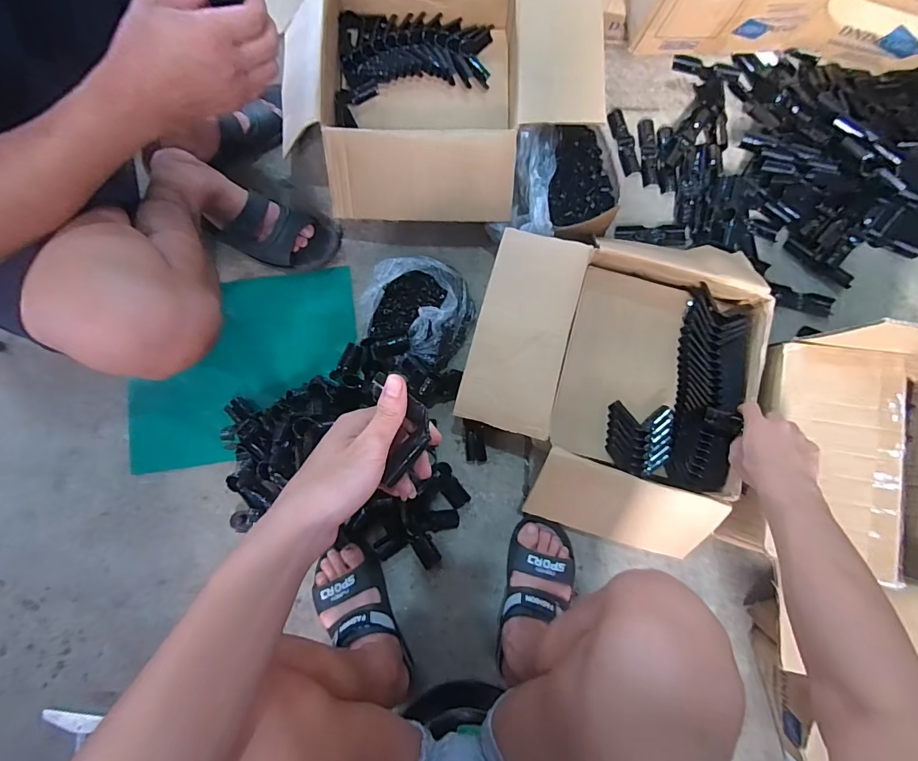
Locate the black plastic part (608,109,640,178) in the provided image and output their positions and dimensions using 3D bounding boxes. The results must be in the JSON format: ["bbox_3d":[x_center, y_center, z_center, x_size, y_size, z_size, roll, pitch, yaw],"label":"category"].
[{"bbox_3d":[0.313,-0.455,0.826,0.035,0.017,0.128,-14,83,-1],"label":"black plastic part"}]

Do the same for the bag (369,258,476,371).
[{"bbox_3d":[-0.065,-0.123,0.742,0.169,0.070,0.160,26,84,4],"label":"bag"}]

